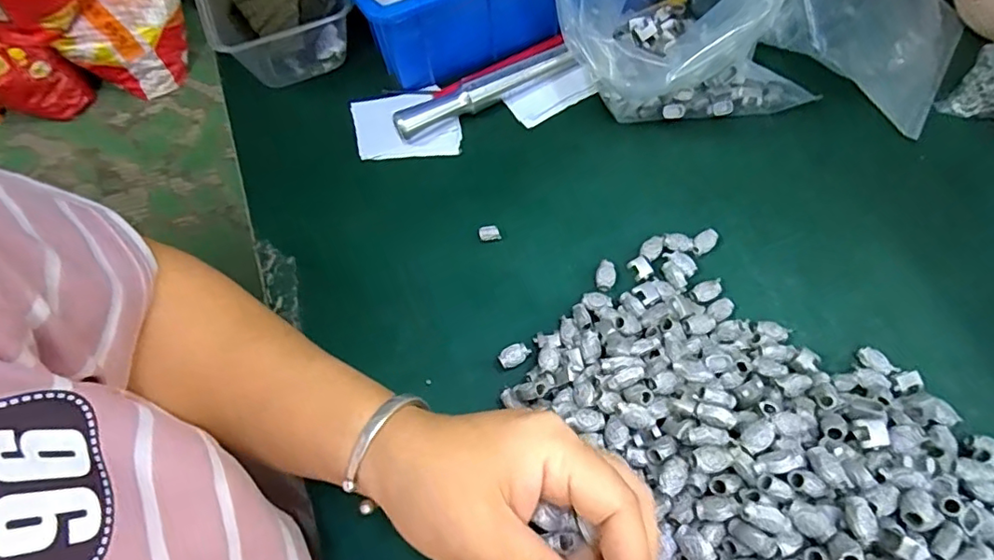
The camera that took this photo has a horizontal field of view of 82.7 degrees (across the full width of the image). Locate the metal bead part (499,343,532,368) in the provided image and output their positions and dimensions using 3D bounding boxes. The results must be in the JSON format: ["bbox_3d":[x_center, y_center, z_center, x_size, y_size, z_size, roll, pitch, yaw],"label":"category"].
[{"bbox_3d":[0.011,0.046,0.349,0.019,0.004,0.012,-29,66,-11],"label":"metal bead part"}]

